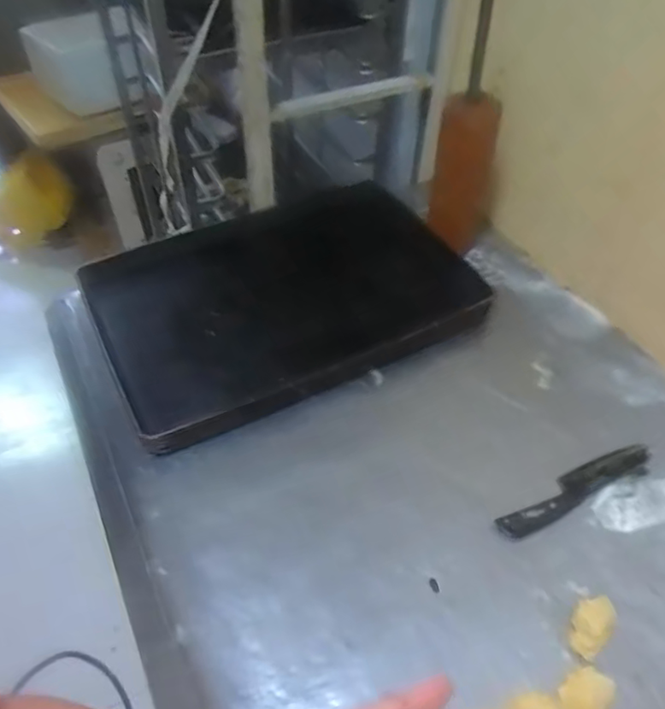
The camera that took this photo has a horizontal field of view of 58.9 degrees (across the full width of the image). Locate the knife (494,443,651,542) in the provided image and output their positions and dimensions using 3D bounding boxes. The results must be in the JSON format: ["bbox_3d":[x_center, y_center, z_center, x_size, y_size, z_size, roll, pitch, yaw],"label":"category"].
[{"bbox_3d":[0.318,0.172,0.760,0.246,0.008,0.047,-20,52,-18],"label":"knife"}]

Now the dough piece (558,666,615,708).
[{"bbox_3d":[0.257,0.348,0.599,0.066,0.029,0.041,-28,55,-24],"label":"dough piece"}]

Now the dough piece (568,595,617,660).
[{"bbox_3d":[0.276,0.293,0.635,0.033,0.040,0.059,27,53,21],"label":"dough piece"}]

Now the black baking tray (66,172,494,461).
[{"bbox_3d":[-0.077,-0.104,0.924,0.547,0.041,0.376,-24,61,-16],"label":"black baking tray"}]

